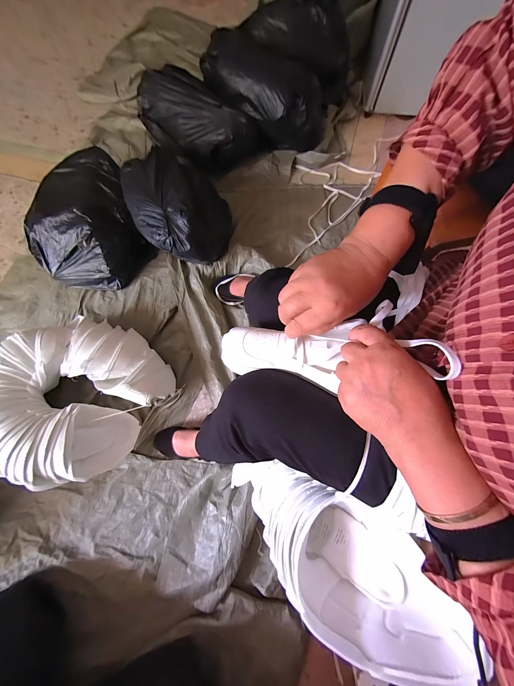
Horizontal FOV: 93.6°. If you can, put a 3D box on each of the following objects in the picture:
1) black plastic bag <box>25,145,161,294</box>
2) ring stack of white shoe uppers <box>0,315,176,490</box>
[{"bbox_3d":[-0.601,-0.416,0.852,0.345,0.198,0.436,-21,74,-5],"label":"black plastic bag"},{"bbox_3d":[-0.541,0.145,0.716,0.449,0.160,0.470,36,79,10],"label":"ring stack of white shoe uppers"}]

